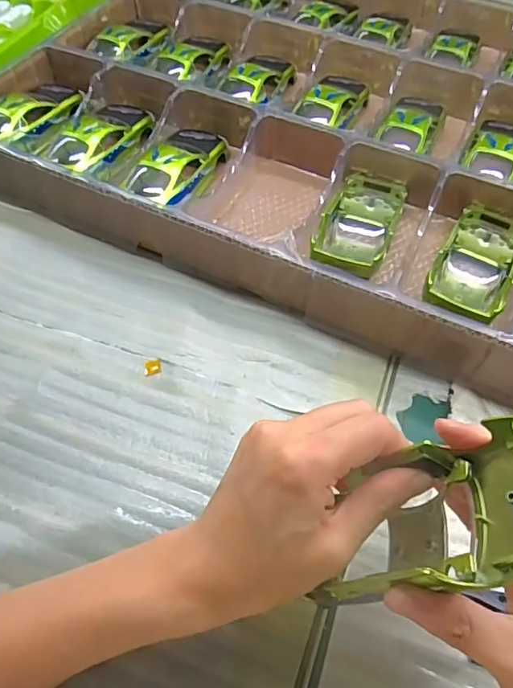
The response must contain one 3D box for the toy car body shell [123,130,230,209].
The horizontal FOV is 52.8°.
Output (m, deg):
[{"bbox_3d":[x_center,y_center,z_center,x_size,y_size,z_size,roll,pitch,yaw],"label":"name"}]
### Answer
[{"bbox_3d":[-0.066,-0.154,0.440,0.049,0.032,0.093,21,58,12],"label":"toy car body shell"}]

